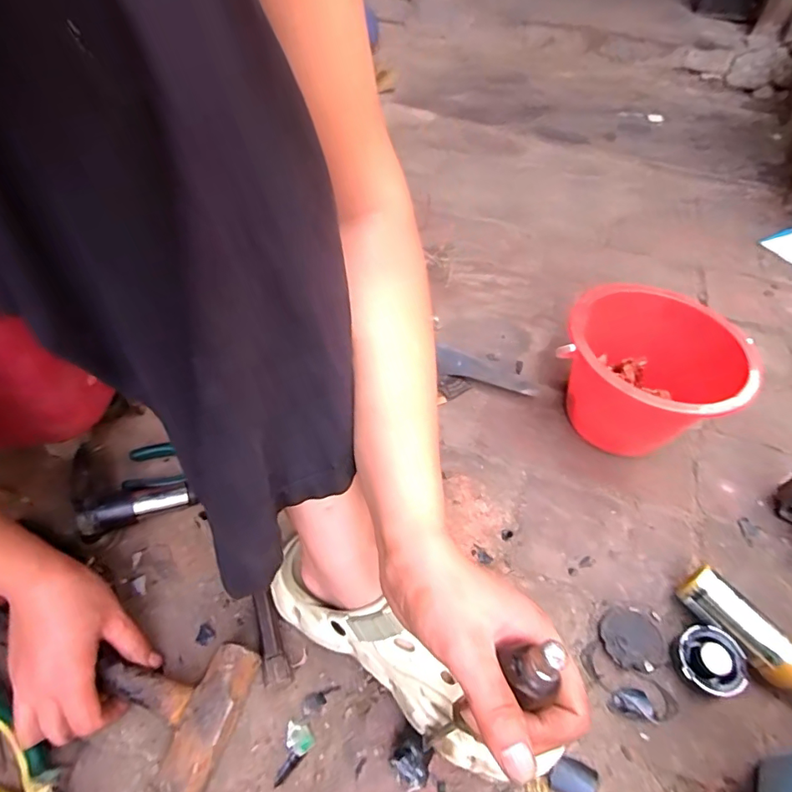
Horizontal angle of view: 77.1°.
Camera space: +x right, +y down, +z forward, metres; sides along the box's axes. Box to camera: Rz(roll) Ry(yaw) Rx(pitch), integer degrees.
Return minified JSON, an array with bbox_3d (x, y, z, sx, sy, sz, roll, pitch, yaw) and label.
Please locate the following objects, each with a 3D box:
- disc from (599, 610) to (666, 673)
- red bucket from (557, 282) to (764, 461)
[{"bbox_3d":[0.211,0.216,0.441,0.053,0.006,0.049,1,51,-1],"label":"disc"},{"bbox_3d":[0.270,-0.018,0.554,0.179,0.137,0.168,1,51,-1],"label":"red bucket"}]

